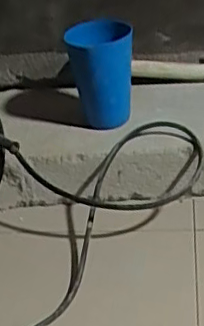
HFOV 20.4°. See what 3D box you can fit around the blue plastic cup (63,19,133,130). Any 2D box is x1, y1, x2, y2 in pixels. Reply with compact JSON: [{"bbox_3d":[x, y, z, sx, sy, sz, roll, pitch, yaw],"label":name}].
[{"bbox_3d":[0.002,-0.102,0.694,0.074,0.127,0.070,-5,31,3],"label":"blue plastic cup"}]

